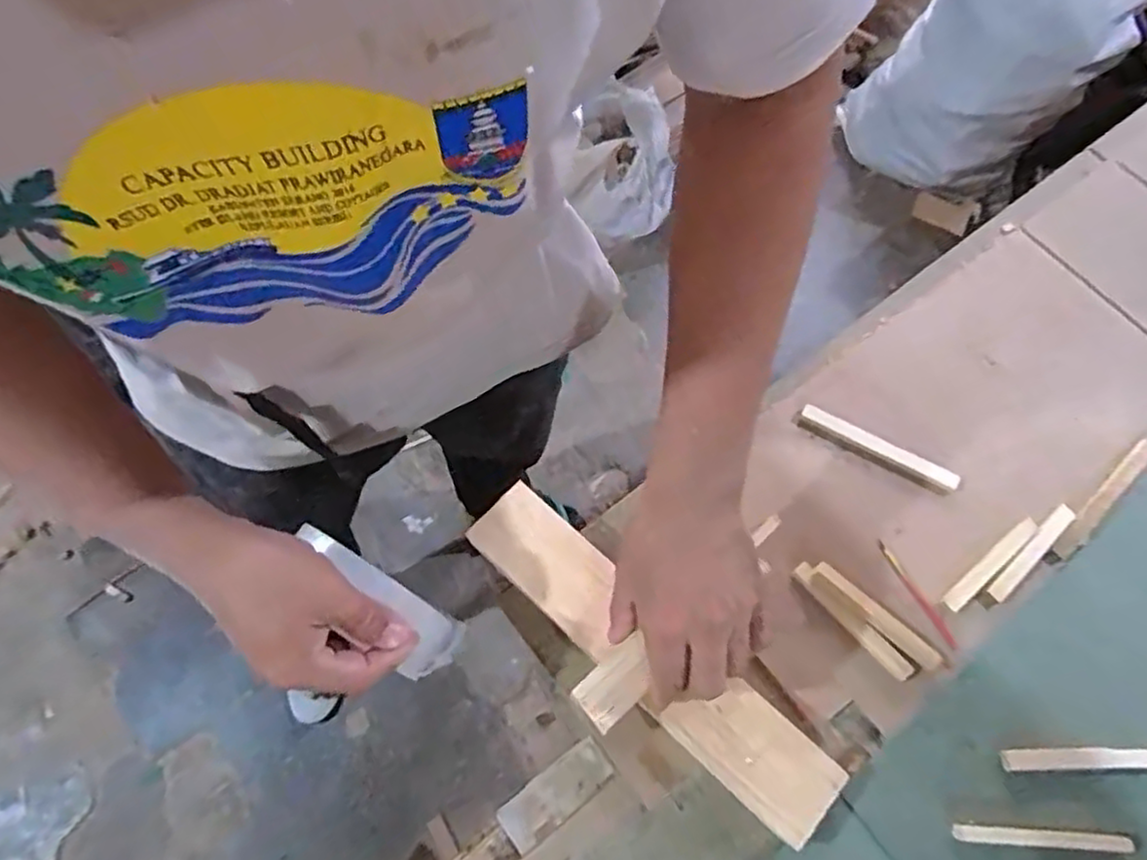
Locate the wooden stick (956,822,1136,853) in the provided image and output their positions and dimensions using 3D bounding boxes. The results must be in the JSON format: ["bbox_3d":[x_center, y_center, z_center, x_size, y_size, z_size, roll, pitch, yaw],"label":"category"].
[{"bbox_3d":[0.317,0.276,0.464,0.114,0.007,0.012,4,68,1],"label":"wooden stick"}]

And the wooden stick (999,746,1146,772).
[{"bbox_3d":[0.374,0.232,0.483,0.137,0.015,0.015,-1,68,-1],"label":"wooden stick"}]

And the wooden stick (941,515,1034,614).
[{"bbox_3d":[0.328,0.105,0.538,0.104,0.006,0.013,-36,73,-14],"label":"wooden stick"}]

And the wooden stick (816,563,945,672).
[{"bbox_3d":[0.231,0.143,0.524,0.111,0.010,0.018,39,73,14],"label":"wooden stick"}]

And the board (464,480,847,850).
[{"bbox_3d":[0.050,0.159,0.499,0.307,0.020,0.062,41,73,14],"label":"board"}]

